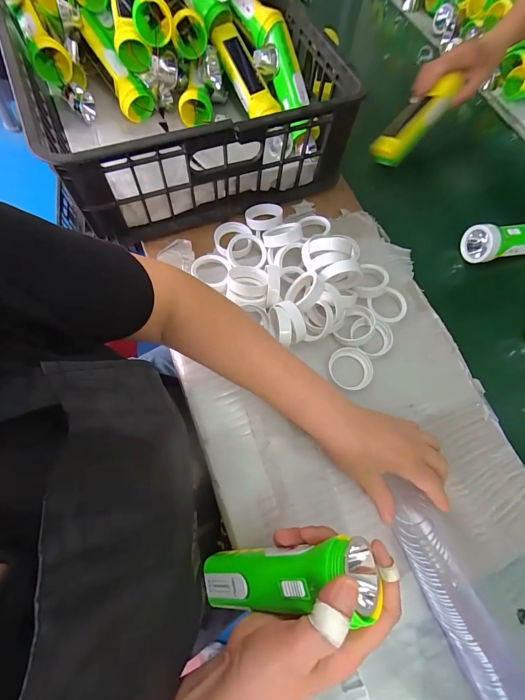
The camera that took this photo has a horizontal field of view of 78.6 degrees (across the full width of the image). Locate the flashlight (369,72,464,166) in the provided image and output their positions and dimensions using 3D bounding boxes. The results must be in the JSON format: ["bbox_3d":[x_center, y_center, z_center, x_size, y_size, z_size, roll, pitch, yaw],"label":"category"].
[{"bbox_3d":[0.231,-0.352,0.494,0.132,0.044,0.059,-42,71,24],"label":"flashlight"}]

